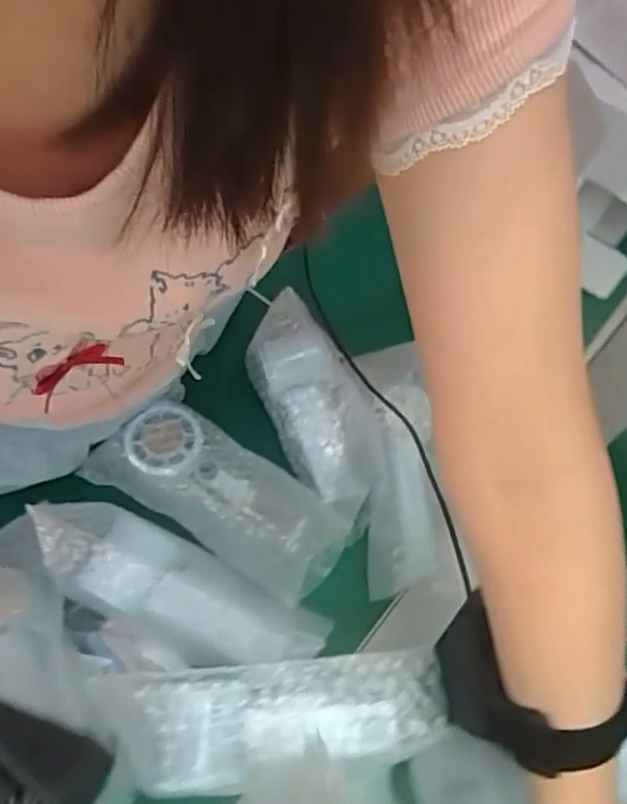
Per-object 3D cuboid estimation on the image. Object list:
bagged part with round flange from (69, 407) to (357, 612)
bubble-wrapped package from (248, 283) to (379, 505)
[{"bbox_3d":[-0.076,0.067,0.479,0.204,0.043,0.083,30,64,15],"label":"bagged part with round flange"},{"bbox_3d":[-0.003,-0.010,0.505,0.066,0.034,0.172,-20,63,-12],"label":"bubble-wrapped package"}]

